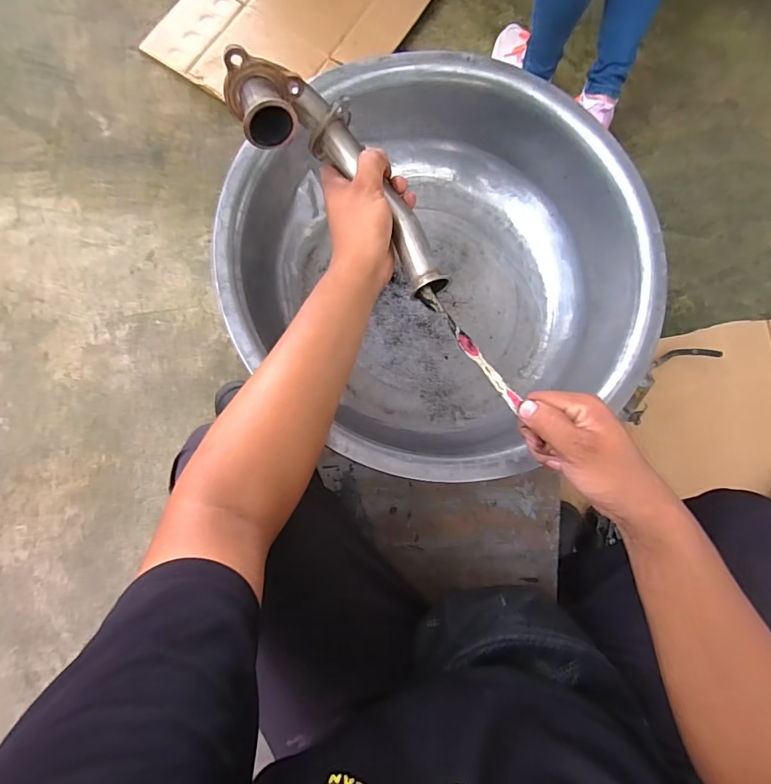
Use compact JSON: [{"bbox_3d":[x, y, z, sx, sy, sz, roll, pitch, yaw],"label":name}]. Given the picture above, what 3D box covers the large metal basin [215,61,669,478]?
[{"bbox_3d":[0.070,-0.150,0.563,0.474,0.159,0.471,1,83,-6],"label":"large metal basin"}]

